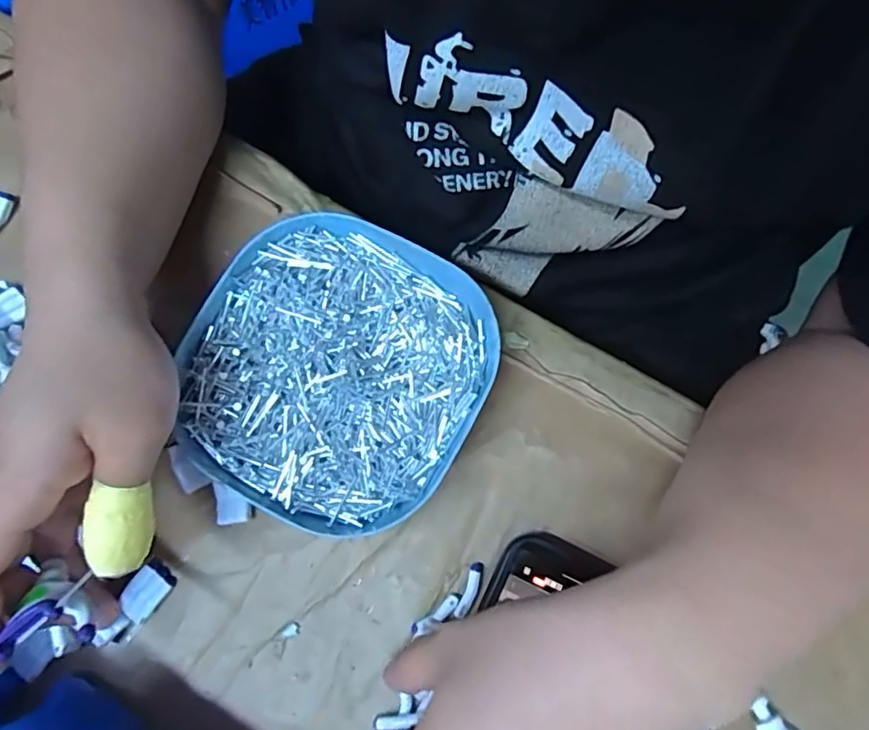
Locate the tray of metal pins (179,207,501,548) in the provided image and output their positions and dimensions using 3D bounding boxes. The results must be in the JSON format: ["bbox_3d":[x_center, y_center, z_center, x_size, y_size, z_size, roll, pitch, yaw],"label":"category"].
[{"bbox_3d":[-0.048,0.004,0.288,0.140,0.031,0.142,28,78,8],"label":"tray of metal pins"}]

